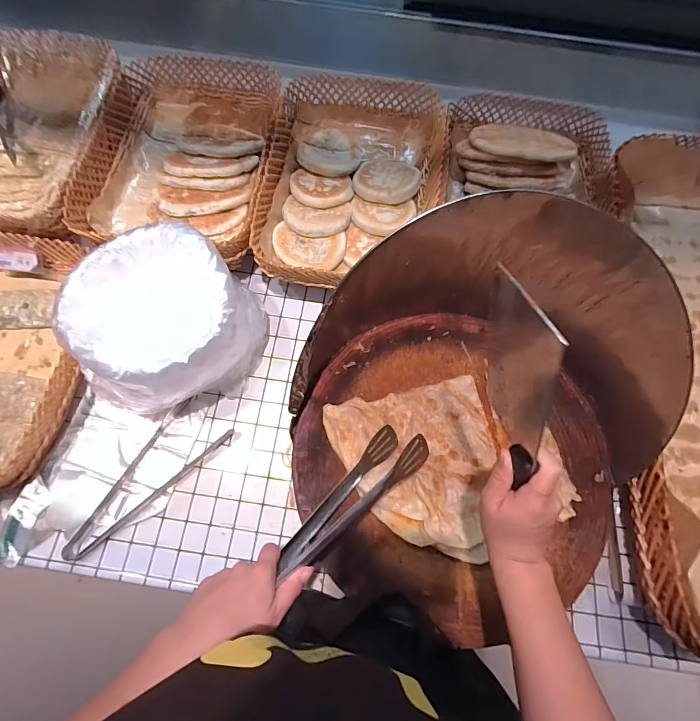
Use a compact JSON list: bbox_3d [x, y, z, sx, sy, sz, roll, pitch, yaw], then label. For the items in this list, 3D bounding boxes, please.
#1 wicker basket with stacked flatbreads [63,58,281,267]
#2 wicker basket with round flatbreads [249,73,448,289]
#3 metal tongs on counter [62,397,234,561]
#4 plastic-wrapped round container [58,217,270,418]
[{"bbox_3d":[-0.282,-0.358,0.686,0.286,0.083,0.408,7,71,1],"label":"wicker basket with stacked flatbreads"},{"bbox_3d":[0.006,-0.317,0.679,0.307,0.070,0.412,8,71,1],"label":"wicker basket with round flatbreads"},{"bbox_3d":[-0.318,0.171,0.584,0.273,0.022,0.090,-41,77,-14],"label":"metal tongs on counter"},{"bbox_3d":[-0.257,-0.048,0.579,0.221,0.194,0.218,1,71,-1],"label":"plastic-wrapped round container"}]

